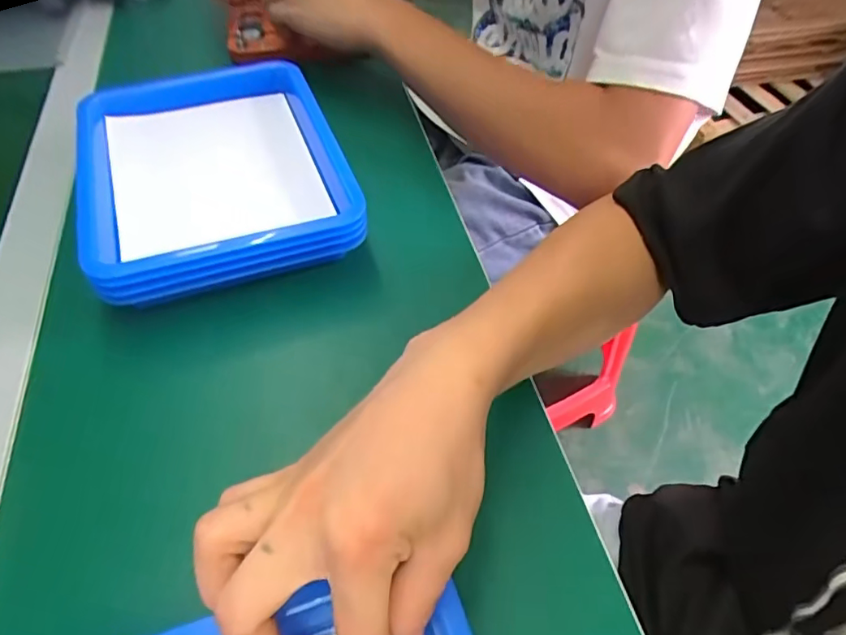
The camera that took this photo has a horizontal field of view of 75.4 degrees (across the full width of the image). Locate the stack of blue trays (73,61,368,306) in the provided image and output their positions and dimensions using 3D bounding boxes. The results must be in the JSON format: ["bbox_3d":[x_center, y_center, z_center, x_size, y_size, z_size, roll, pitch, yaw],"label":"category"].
[{"bbox_3d":[-0.154,-0.116,0.401,0.175,0.033,0.229,-16,53,-12],"label":"stack of blue trays"}]

